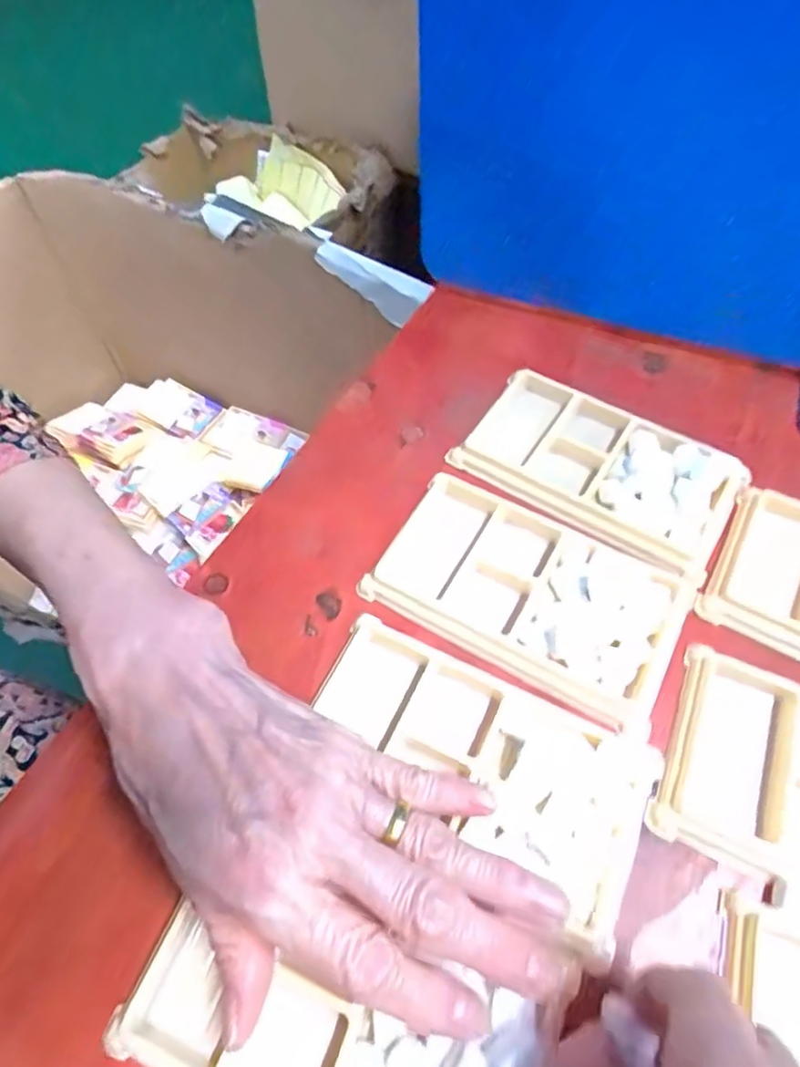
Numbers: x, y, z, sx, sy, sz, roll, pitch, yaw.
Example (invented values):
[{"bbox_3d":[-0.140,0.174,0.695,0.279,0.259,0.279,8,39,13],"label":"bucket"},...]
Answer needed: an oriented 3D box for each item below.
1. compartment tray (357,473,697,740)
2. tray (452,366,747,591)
[{"bbox_3d":[0.057,0.025,0.274,0.135,0.010,0.077,27,62,19],"label":"compartment tray"},{"bbox_3d":[0.102,-0.037,0.311,0.136,0.013,0.077,28,63,25],"label":"tray"}]

